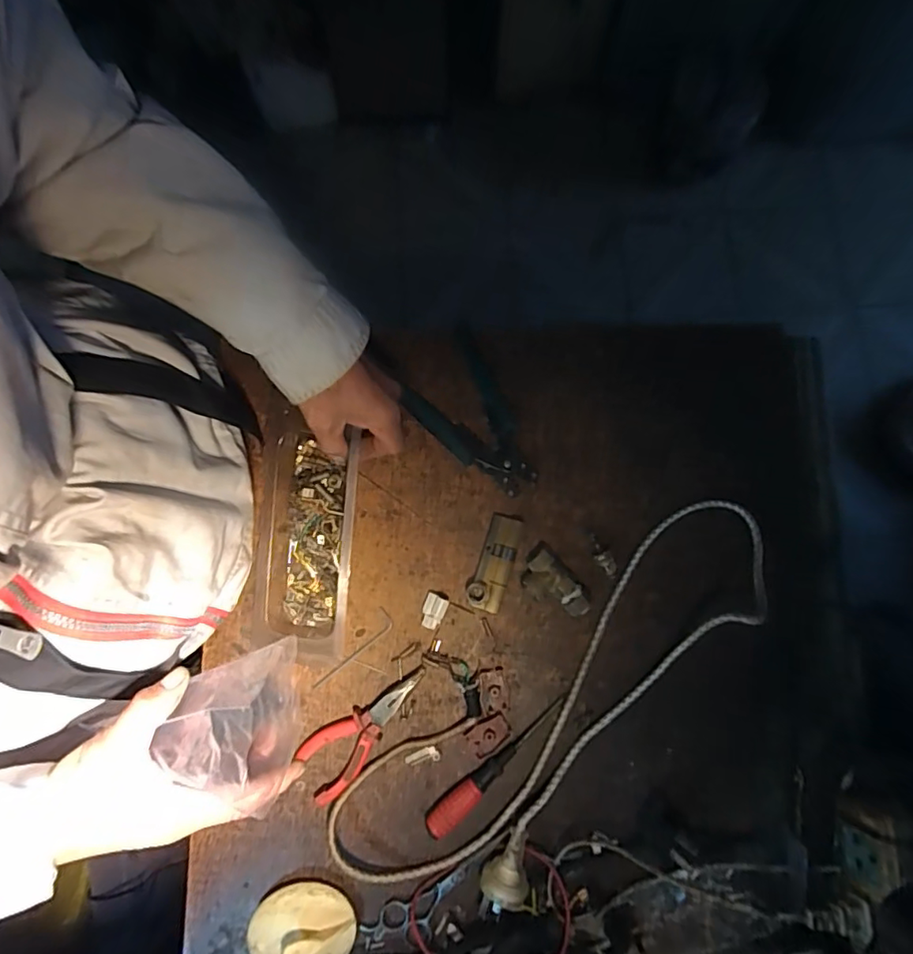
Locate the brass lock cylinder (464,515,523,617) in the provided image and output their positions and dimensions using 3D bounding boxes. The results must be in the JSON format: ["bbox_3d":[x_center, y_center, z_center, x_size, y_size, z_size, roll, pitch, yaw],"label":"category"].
[{"bbox_3d":[0.036,0.080,0.511,0.031,0.013,0.089,19,80,3],"label":"brass lock cylinder"}]

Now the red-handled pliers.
[{"bbox_3d":[-0.085,0.226,0.493,0.141,0.014,0.052,-44,83,-7],"label":"red-handled pliers"}]

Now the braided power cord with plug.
[{"bbox_3d":[0.103,0.204,0.475,0.474,0.065,0.154,-38,82,-7],"label":"braided power cord with plug"}]

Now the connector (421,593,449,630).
[{"bbox_3d":[-0.022,0.125,0.506,0.021,0.011,0.030,23,80,4],"label":"connector"}]

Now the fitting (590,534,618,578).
[{"bbox_3d":[0.136,0.074,0.512,0.014,0.010,0.041,-24,68,-5],"label":"fitting"}]

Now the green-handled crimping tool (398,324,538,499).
[{"bbox_3d":[0.009,-0.054,0.534,0.090,0.014,0.165,-27,81,-5],"label":"green-handled crimping tool"}]

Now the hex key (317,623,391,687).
[{"bbox_3d":[-0.097,0.164,0.512,0.020,0.005,0.095,44,82,7],"label":"hex key"}]

